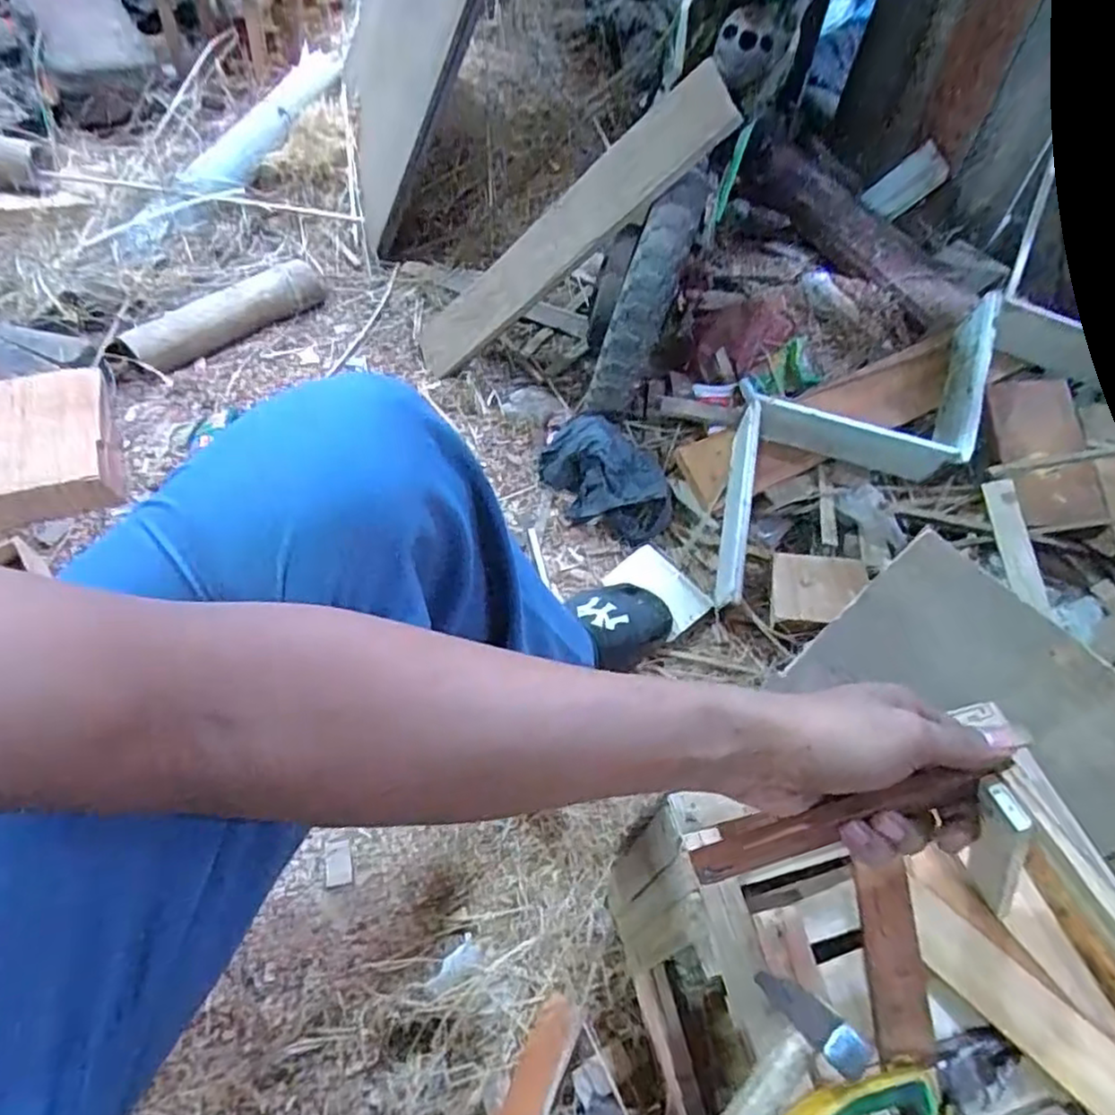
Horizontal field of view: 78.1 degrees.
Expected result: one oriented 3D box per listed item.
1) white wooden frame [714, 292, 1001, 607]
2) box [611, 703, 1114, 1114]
[{"bbox_3d":[0.391,-0.168,0.901,0.549,0.120,0.210,-25,60,-18],"label":"white wooden frame"},{"bbox_3d":[0.210,0.309,0.470,0.250,0.270,0.271,-12,56,-10],"label":"box"}]

